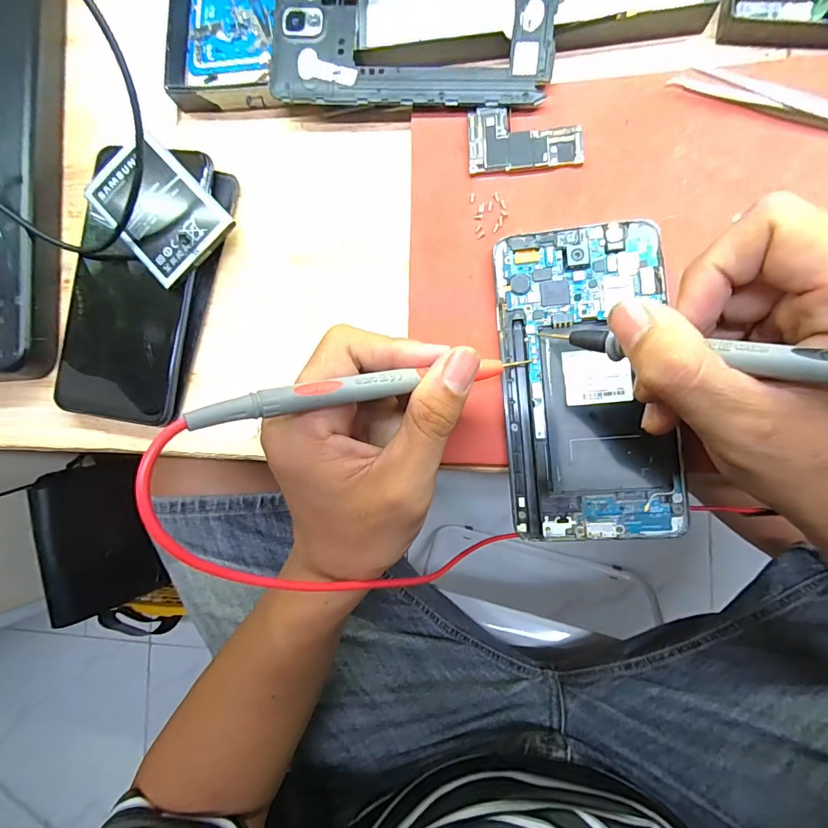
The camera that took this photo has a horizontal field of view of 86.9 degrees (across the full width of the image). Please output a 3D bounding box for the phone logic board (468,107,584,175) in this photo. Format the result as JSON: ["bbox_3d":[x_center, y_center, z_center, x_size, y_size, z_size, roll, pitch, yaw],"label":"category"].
[{"bbox_3d":[0.056,-0.139,0.220,0.056,0.004,0.032,1,87,9],"label":"phone logic board"}]

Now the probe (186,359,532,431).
[{"bbox_3d":[-0.009,-0.012,0.172,0.144,0.010,0.008,-12,87,-35],"label":"probe"}]

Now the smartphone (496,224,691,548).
[{"bbox_3d":[0.082,-0.016,0.208,0.076,0.006,0.147,-5,87,7],"label":"smartphone"}]

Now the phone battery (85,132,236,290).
[{"bbox_3d":[-0.141,-0.113,0.241,0.050,0.007,0.079,-44,82,2],"label":"phone battery"}]

